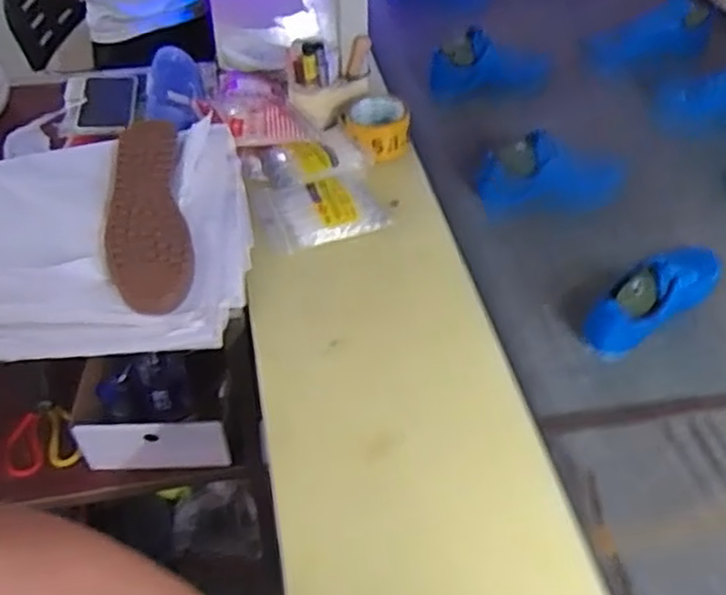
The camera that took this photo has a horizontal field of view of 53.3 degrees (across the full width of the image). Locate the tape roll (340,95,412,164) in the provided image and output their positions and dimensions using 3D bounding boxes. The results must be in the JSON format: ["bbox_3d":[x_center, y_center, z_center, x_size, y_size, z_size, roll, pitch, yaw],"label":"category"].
[{"bbox_3d":[0.018,-0.232,0.989,0.087,0.047,0.093,-6,46,-5],"label":"tape roll"}]

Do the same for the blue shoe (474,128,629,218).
[{"bbox_3d":[0.267,-0.169,1.002,0.211,0.087,0.094,3,46,4],"label":"blue shoe"}]

